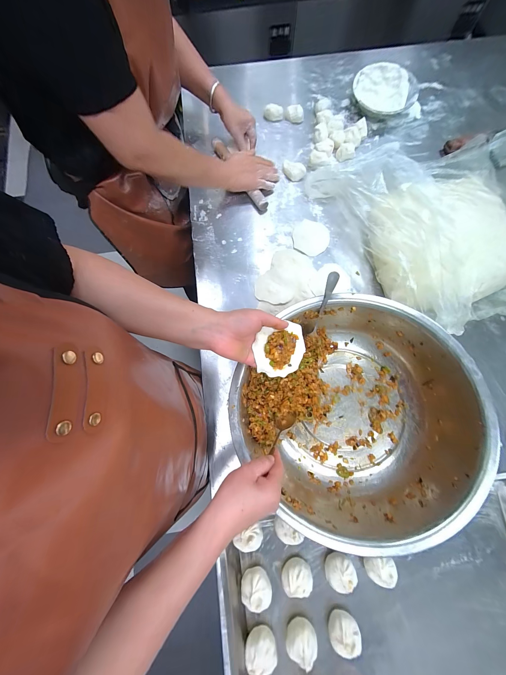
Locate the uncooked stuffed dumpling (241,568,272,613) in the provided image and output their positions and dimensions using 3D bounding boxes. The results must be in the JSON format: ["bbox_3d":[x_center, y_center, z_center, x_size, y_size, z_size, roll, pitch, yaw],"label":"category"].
[{"bbox_3d":[0.006,0.448,0.409,0.054,0.035,0.054,-4,78,-1],"label":"uncooked stuffed dumpling"}]

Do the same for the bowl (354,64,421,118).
[{"bbox_3d":[0.368,-0.683,0.653,0.178,0.053,0.154,18,79,4],"label":"bowl"}]

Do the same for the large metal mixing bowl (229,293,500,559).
[{"bbox_3d":[0.162,0.121,0.412,0.371,0.142,0.371,-6,70,18],"label":"large metal mixing bowl"}]

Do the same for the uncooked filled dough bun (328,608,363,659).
[{"bbox_3d":[0.156,0.508,0.399,0.050,0.038,0.042,-12,78,-3],"label":"uncooked filled dough bun"}]

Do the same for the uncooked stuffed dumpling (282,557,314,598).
[{"bbox_3d":[0.080,0.433,0.416,0.054,0.034,0.044,6,78,1],"label":"uncooked stuffed dumpling"}]

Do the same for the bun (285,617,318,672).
[{"bbox_3d":[0.083,0.520,0.394,0.051,0.034,0.046,-16,79,-4],"label":"bun"}]

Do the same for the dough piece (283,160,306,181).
[{"bbox_3d":[0.107,-0.438,0.608,0.061,0.027,0.032,18,79,4],"label":"dough piece"}]

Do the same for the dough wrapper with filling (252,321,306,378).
[{"bbox_3d":[0.044,0.020,0.366,0.082,0.019,0.077,-10,78,-2],"label":"dough wrapper with filling"}]

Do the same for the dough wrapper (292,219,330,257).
[{"bbox_3d":[0.143,-0.247,0.571,0.089,0.005,0.096,0,75,-2],"label":"dough wrapper"}]

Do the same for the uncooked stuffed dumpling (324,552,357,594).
[{"bbox_3d":[0.155,0.418,0.413,0.051,0.041,0.046,-27,79,-6],"label":"uncooked stuffed dumpling"}]

